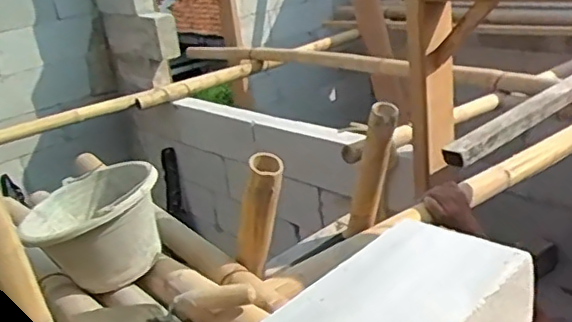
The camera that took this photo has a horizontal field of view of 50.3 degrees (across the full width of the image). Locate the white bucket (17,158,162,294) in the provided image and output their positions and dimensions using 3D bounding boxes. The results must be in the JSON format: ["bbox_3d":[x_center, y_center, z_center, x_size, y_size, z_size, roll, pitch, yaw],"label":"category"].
[{"bbox_3d":[-0.347,0.125,1.123,0.230,0.171,0.238,-7,22,3],"label":"white bucket"}]

